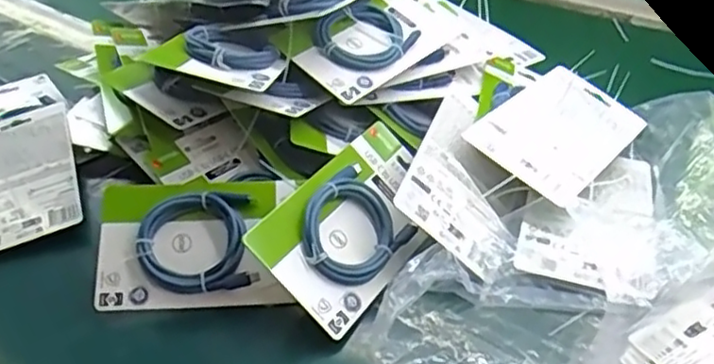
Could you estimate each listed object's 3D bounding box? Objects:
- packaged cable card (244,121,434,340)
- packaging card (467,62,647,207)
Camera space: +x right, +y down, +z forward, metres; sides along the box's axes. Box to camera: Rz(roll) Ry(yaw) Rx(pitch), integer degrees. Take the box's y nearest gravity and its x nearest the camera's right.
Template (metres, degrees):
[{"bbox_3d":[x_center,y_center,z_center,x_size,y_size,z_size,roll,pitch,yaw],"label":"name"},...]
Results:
[{"bbox_3d":[0.004,0.028,0.523,0.101,0.018,0.175,47,51,1],"label":"packaged cable card"},{"bbox_3d":[0.179,-0.046,0.582,0.099,0.009,0.178,43,51,17],"label":"packaging card"}]

